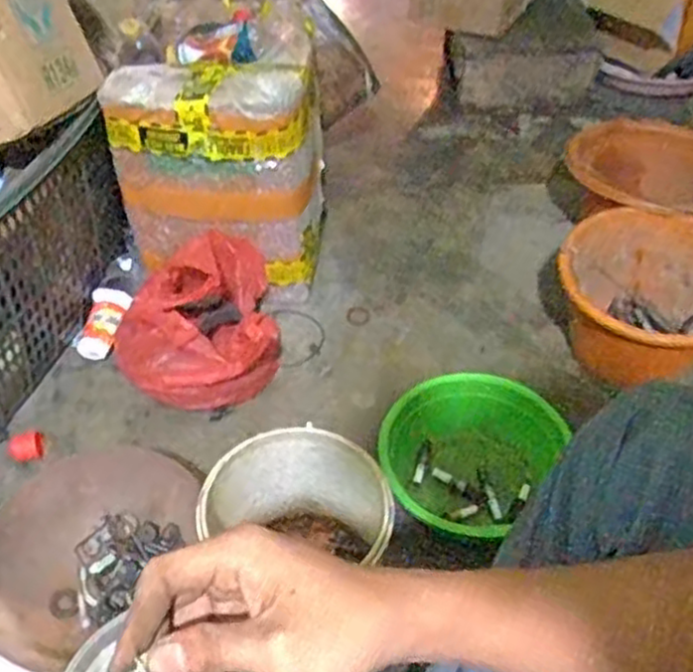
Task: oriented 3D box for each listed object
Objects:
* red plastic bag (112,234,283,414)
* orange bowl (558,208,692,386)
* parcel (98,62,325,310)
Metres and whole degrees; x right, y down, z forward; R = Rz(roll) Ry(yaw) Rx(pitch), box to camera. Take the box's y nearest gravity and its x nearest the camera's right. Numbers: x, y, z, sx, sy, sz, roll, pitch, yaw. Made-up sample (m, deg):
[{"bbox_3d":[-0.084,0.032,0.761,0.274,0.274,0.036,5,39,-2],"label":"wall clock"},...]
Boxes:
[{"bbox_3d":[-0.209,-0.016,1.030,0.229,0.140,0.212,-1,46,2],"label":"red plastic bag"},{"bbox_3d":[0.416,-0.031,1.022,0.239,0.169,0.251,-1,46,1],"label":"orange bowl"},{"bbox_3d":[-0.170,-0.215,1.070,0.265,0.362,0.145,6,47,8],"label":"parcel"}]

